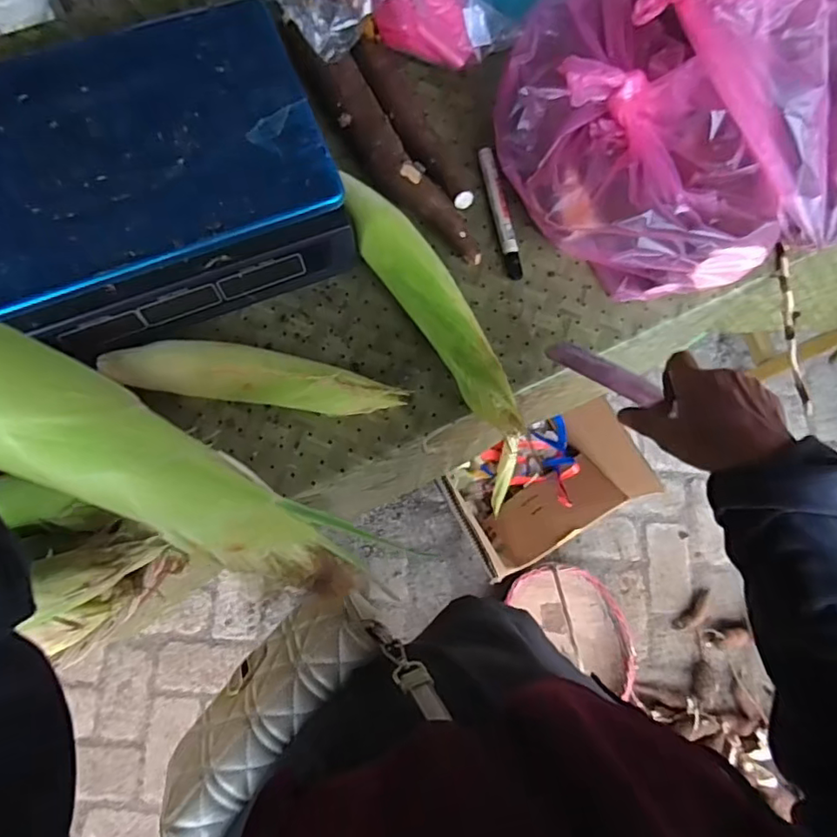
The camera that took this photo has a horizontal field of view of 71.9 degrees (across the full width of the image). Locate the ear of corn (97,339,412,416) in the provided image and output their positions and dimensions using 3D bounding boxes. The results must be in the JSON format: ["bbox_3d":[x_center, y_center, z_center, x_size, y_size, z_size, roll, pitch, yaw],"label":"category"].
[{"bbox_3d":[-0.144,-0.037,0.513,0.257,0.041,0.044,7,76,0],"label":"ear of corn"}]

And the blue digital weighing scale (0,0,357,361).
[{"bbox_3d":[-0.244,-0.218,0.521,0.314,0.085,0.260,-22,77,-7],"label":"blue digital weighing scale"}]

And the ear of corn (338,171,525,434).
[{"bbox_3d":[0.018,-0.106,0.532,0.051,0.062,0.262,-34,79,-9],"label":"ear of corn"}]

